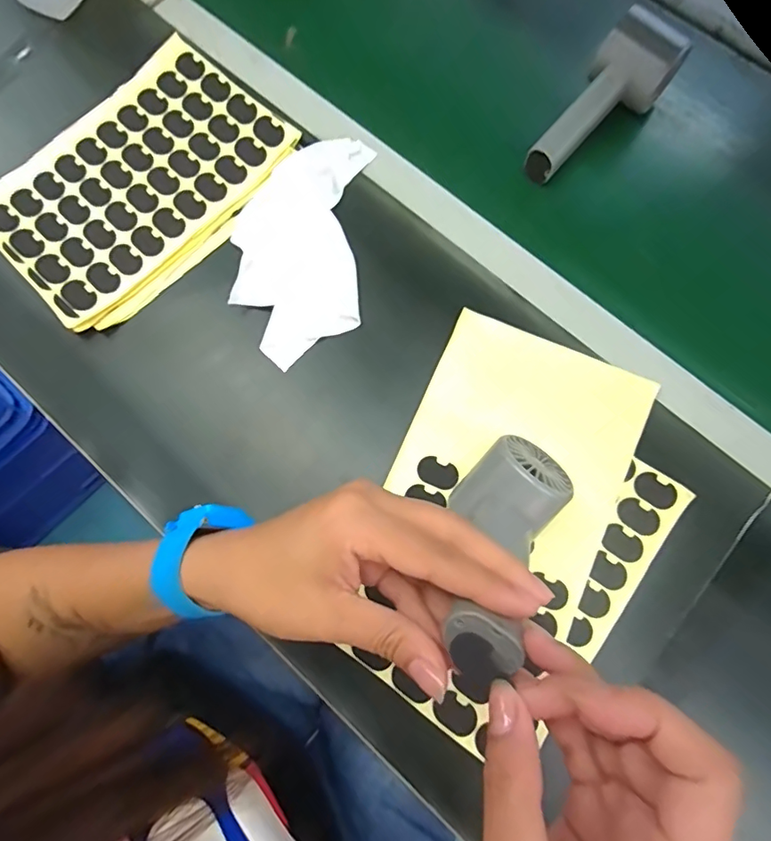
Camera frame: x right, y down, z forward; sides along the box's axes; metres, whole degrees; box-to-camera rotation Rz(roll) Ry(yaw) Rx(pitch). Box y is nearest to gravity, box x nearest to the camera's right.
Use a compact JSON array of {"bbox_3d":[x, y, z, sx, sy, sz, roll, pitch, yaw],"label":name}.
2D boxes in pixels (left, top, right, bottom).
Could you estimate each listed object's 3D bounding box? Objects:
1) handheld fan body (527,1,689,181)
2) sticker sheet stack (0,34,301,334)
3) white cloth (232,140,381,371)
[{"bbox_3d":[0.170,-0.246,0.403,0.055,0.055,0.146,39,77,8],"label":"handheld fan body"},{"bbox_3d":[-0.197,-0.189,0.410,0.159,0.023,0.227,43,79,9],"label":"sticker sheet stack"},{"bbox_3d":[-0.067,-0.137,0.390,0.095,0.016,0.182,3,76,0],"label":"white cloth"}]

